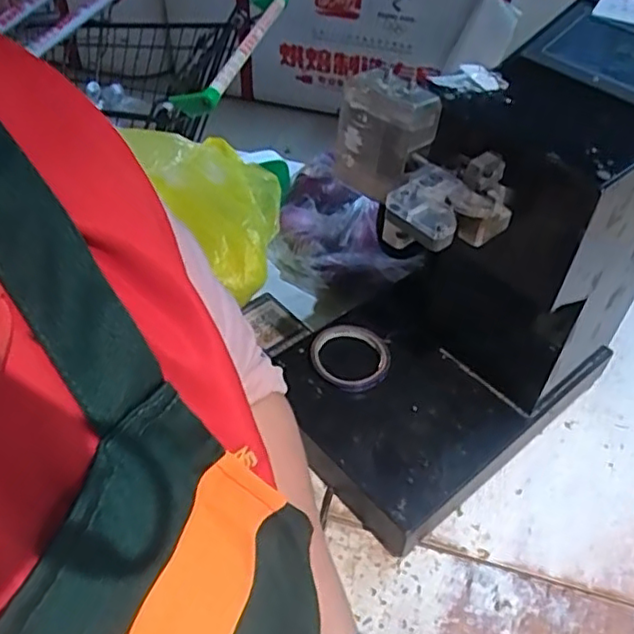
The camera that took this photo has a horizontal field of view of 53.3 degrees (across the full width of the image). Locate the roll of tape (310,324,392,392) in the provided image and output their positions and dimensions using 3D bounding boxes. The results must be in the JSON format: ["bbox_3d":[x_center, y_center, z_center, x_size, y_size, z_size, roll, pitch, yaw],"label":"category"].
[{"bbox_3d":[0.037,0.047,0.720,0.089,0.015,0.091,2,46,-2],"label":"roll of tape"}]

